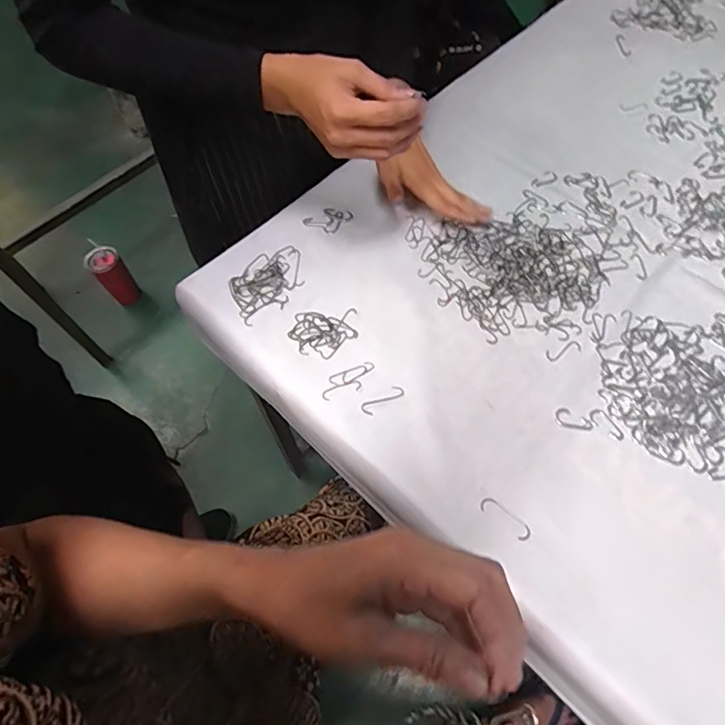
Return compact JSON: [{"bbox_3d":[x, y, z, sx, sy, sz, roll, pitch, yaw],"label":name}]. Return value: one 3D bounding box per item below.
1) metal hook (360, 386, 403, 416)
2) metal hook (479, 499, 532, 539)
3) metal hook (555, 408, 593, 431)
[{"bbox_3d":[0.021,0.039,0.525,0.048,0.004,0.015,-31,66,-13],"label":"metal hook"},{"bbox_3d":[0.131,0.143,0.468,0.050,0.004,0.016,37,70,19],"label":"metal hook"},{"bbox_3d":[0.212,0.059,0.511,0.036,0.004,0.020,27,67,15],"label":"metal hook"}]

